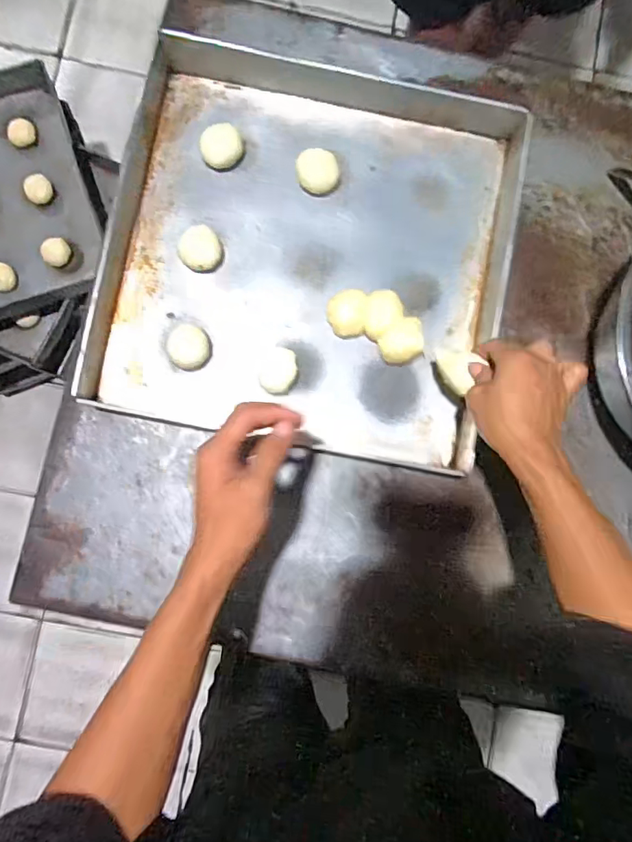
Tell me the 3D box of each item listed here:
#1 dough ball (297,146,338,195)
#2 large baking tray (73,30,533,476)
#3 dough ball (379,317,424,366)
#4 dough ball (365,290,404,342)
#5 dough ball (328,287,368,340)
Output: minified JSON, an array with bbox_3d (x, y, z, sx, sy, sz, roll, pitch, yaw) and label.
[{"bbox_3d":[0.003,-0.312,0.642,0.047,0.030,0.049,0,87,-4],"label":"dough ball"},{"bbox_3d":[-0.005,-0.215,0.620,0.469,0.059,0.476,11,86,-3],"label":"large baking tray"},{"bbox_3d":[0.106,-0.097,0.635,0.051,0.033,0.048,0,87,-4],"label":"dough ball"},{"bbox_3d":[0.083,-0.129,0.637,0.044,0.028,0.060,8,86,-3],"label":"dough ball"},{"bbox_3d":[0.038,-0.133,0.637,0.045,0.027,0.062,5,87,-4],"label":"dough ball"}]

